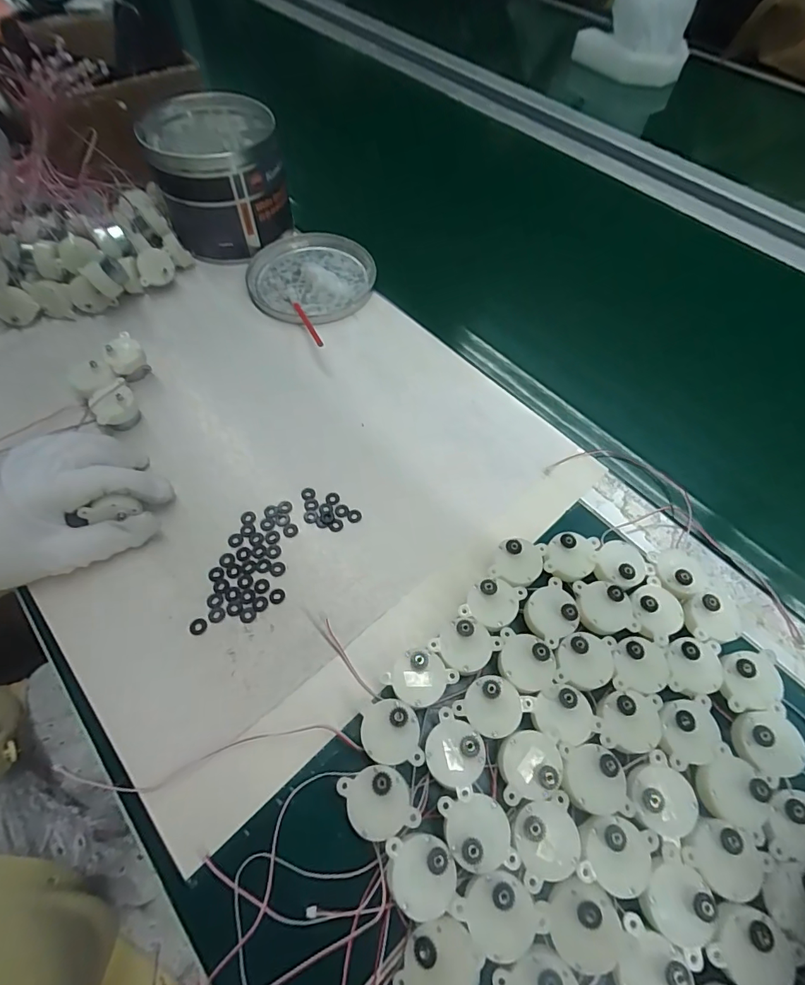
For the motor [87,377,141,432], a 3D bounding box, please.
[{"bbox_3d":[-0.232,-0.068,0.369,0.032,0.028,0.031,-28,66,-17],"label":"motor"}]

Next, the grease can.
[{"bbox_3d":[-0.189,-0.323,0.473,0.117,0.105,0.126,1,61,-2],"label":"grease can"}]

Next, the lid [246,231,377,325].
[{"bbox_3d":[-0.094,-0.229,0.476,0.128,0.013,0.135,1,61,-2],"label":"lid"}]

